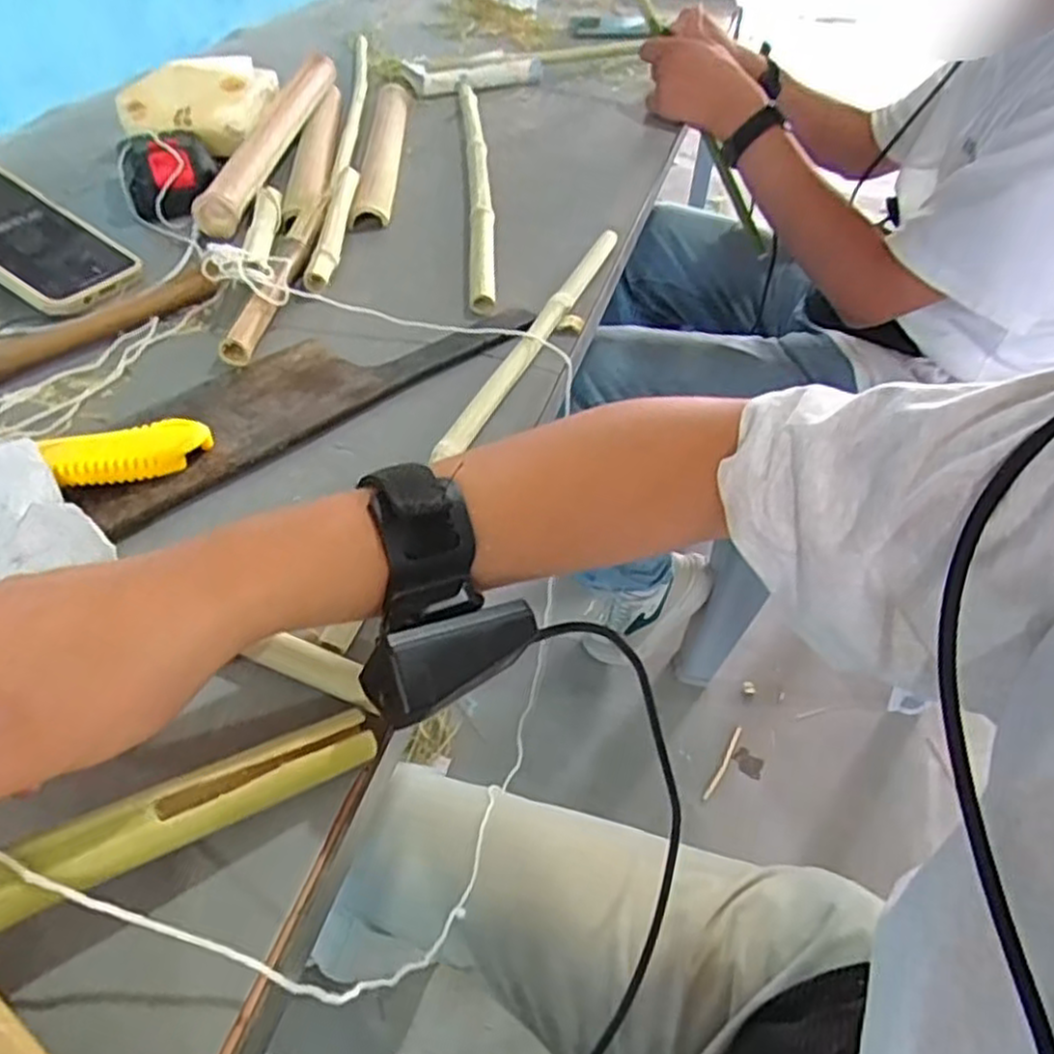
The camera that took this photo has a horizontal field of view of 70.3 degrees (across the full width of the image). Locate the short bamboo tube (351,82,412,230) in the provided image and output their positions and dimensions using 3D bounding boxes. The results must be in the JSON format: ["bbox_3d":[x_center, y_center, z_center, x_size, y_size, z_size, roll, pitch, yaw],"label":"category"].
[{"bbox_3d":[-0.143,-0.398,0.758,0.035,0.029,0.361,-2,47,-3],"label":"short bamboo tube"}]

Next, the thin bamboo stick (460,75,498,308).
[{"bbox_3d":[-0.047,-0.340,0.703,0.021,0.016,0.486,-2,47,-4],"label":"thin bamboo stick"}]

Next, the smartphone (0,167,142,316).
[{"bbox_3d":[-0.378,-0.221,0.558,0.178,0.011,0.083,36,54,10],"label":"smartphone"}]

